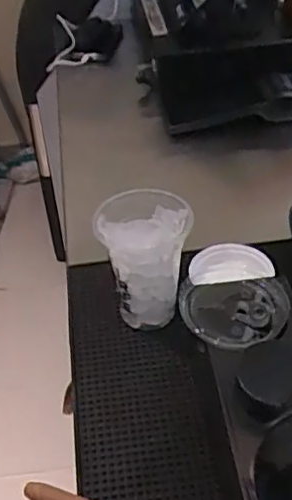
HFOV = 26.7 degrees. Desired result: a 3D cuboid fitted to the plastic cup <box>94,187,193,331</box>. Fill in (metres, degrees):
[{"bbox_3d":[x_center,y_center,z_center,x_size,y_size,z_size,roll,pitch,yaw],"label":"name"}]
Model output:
[{"bbox_3d":[-0.001,0.012,0.623,0.082,0.125,0.085,-2,42,2],"label":"plastic cup"}]

